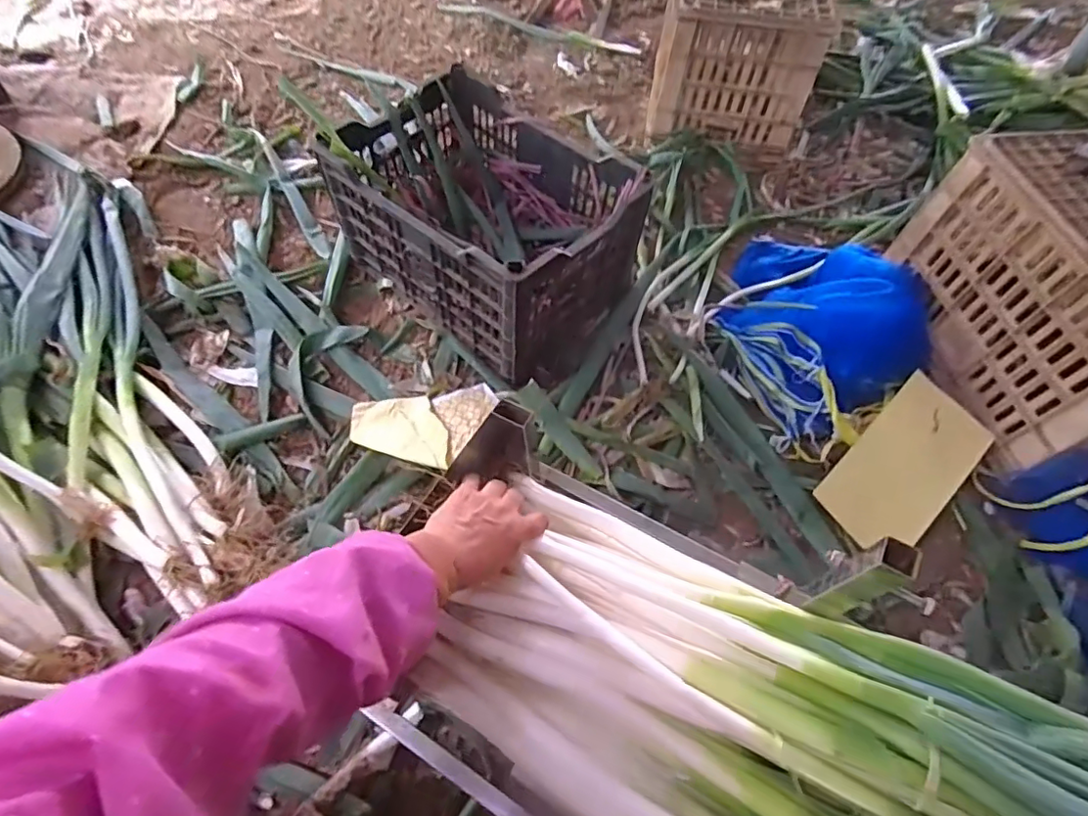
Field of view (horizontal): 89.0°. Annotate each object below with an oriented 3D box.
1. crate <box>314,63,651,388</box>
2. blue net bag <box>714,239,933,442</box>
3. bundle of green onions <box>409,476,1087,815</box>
[{"bbox_3d":[-0.086,-0.320,0.980,0.491,0.254,0.332,39,66,19],"label":"crate"},{"bbox_3d":[0.496,-0.162,0.992,0.345,0.112,0.464,28,63,13],"label":"blue net bag"},{"bbox_3d":[0.244,0.293,0.411,0.721,0.122,0.274,19,60,26],"label":"bundle of green onions"}]

